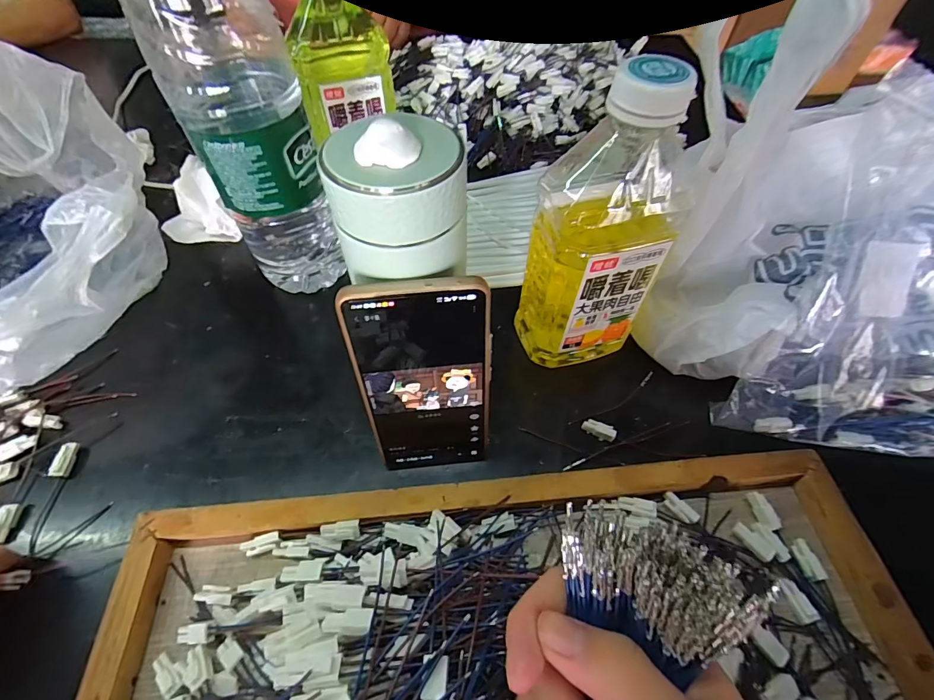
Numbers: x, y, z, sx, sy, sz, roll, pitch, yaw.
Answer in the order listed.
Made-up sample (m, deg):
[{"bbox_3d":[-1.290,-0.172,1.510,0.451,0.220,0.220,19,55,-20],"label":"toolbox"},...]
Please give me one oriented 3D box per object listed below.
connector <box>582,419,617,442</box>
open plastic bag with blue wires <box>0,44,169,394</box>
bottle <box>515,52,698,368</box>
[{"bbox_3d":[0.107,0.064,0.341,0.026,0.009,0.010,24,58,16],"label":"connector"},{"bbox_3d":[-0.414,-0.138,0.379,0.205,0.163,0.359,-28,60,-19],"label":"open plastic bag with blue wires"},{"bbox_3d":[0.093,-0.072,0.303,0.096,0.227,0.059,-13,56,-9],"label":"bottle"}]

